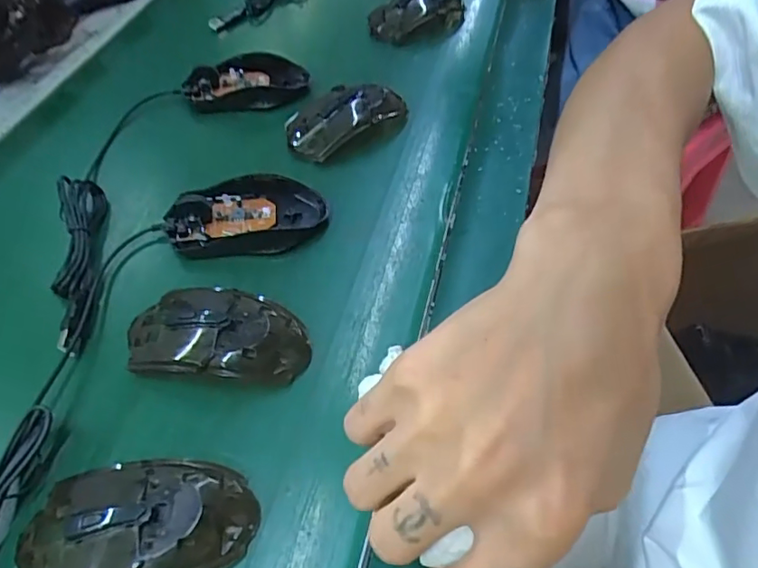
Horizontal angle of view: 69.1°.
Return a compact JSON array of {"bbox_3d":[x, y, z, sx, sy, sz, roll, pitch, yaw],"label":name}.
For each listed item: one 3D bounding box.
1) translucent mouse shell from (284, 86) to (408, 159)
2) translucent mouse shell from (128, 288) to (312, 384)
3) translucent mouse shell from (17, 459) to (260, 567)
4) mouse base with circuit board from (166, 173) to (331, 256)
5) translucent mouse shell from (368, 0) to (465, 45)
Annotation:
[{"bbox_3d":[-0.029,-0.143,0.462,0.099,0.033,0.053,-29,57,-20],"label":"translucent mouse shell"},{"bbox_3d":[-0.098,0.029,0.330,0.110,0.030,0.057,8,52,7],"label":"translucent mouse shell"},{"bbox_3d":[-0.117,0.116,0.263,0.109,0.031,0.059,-6,52,-3],"label":"translucent mouse shell"},{"bbox_3d":[-0.097,-0.051,0.400,0.114,0.025,0.063,-3,52,-1],"label":"mouse base with circuit board"},{"bbox_3d":[0.045,-0.288,0.577,0.105,0.033,0.061,-34,58,-23],"label":"translucent mouse shell"}]

